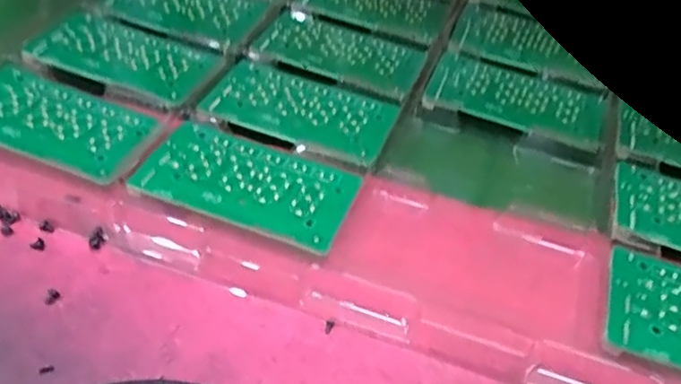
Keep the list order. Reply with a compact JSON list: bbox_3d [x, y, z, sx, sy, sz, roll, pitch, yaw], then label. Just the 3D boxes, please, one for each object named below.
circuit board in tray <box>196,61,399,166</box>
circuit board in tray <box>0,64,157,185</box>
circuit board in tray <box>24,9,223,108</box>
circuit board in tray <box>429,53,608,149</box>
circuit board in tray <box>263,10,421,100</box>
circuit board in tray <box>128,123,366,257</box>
[{"bbox_3d":[-0.023,-0.049,0.378,0.102,0.005,0.057,17,47,12],"label":"circuit board in tray"},{"bbox_3d":[-0.155,-0.039,0.347,0.103,0.009,0.058,17,47,12],"label":"circuit board in tray"},{"bbox_3d":[-0.134,-0.086,0.404,0.107,0.005,0.059,19,47,14],"label":"circuit board in tray"},{"bbox_3d":[0.112,-0.059,0.406,0.105,0.004,0.057,15,47,10],"label":"circuit board in tray"},{"bbox_3d":[0.002,-0.092,0.430,0.100,0.007,0.057,17,47,12],"label":"circuit board in tray"},{"bbox_3d":[-0.046,-0.006,0.329,0.102,0.009,0.060,17,47,12],"label":"circuit board in tray"}]

